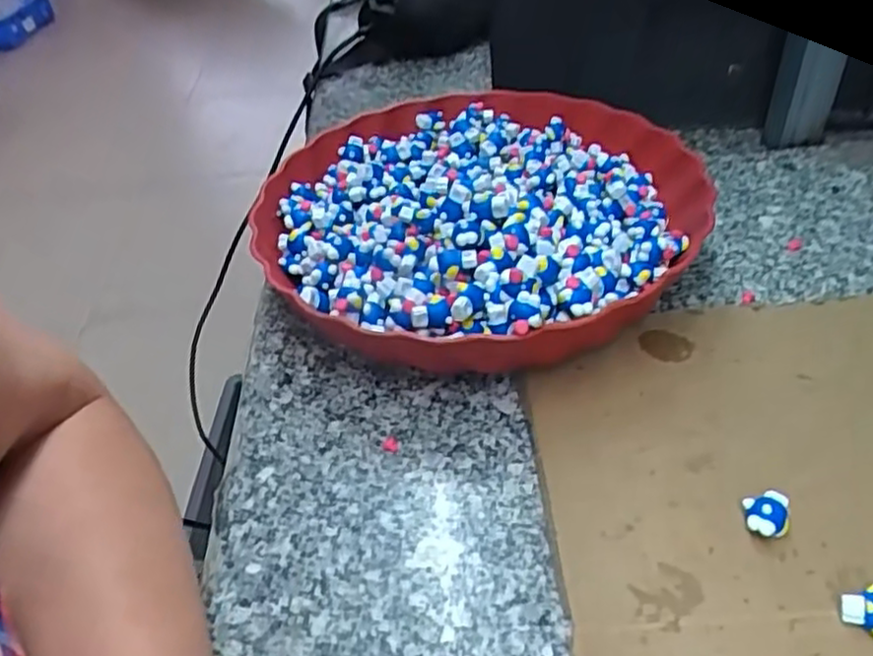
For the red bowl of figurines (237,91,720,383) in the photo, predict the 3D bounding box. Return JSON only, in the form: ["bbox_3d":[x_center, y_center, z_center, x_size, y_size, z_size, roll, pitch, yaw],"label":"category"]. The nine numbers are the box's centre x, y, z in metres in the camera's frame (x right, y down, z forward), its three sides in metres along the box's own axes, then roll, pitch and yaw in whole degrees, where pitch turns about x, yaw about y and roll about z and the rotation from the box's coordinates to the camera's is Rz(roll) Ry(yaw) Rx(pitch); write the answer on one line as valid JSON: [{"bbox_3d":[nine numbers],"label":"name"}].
[{"bbox_3d":[0.020,-0.067,0.411,0.240,0.069,0.239,-4,42,4],"label":"red bowl of figurines"}]

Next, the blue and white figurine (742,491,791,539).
[{"bbox_3d":[0.130,0.072,0.280,0.017,0.013,0.017,2,43,10],"label":"blue and white figurine"}]

